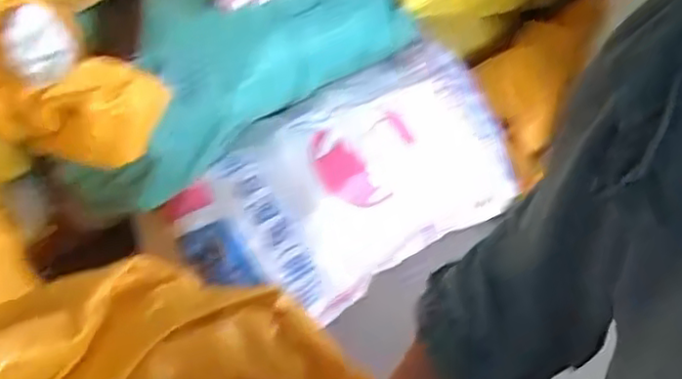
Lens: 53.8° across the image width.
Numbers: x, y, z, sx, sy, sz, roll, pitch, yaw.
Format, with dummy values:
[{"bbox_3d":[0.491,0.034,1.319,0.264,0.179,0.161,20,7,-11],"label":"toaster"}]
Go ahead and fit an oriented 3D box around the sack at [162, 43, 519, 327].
[{"bbox_3d":[0.047,-0.015,1.202,0.692,0.099,0.369,-26,97,-31],"label":"sack"}]

